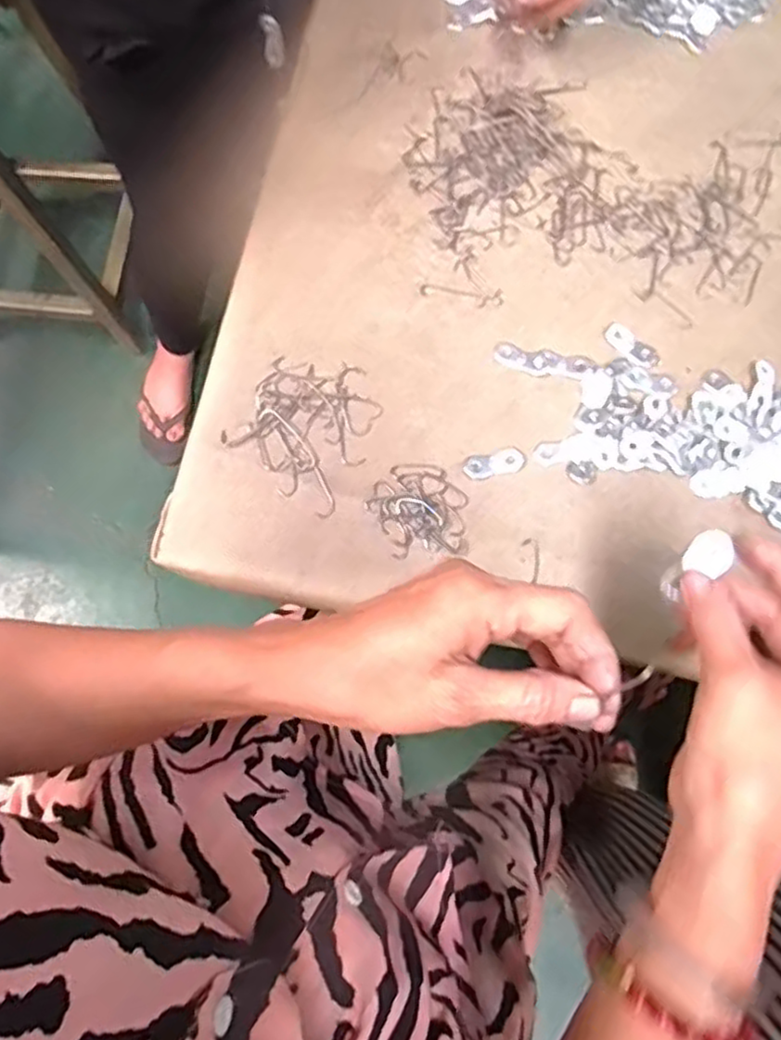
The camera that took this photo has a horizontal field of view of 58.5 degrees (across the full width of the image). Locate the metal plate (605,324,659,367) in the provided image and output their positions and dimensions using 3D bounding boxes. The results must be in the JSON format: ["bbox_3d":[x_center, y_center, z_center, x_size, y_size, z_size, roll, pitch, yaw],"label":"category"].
[{"bbox_3d":[0.162,-0.117,0.468,0.039,0.004,0.017,34,80,9],"label":"metal plate"}]

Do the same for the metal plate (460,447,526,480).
[{"bbox_3d":[0.067,-0.037,0.449,0.040,0.004,0.017,-12,76,-1],"label":"metal plate"}]

